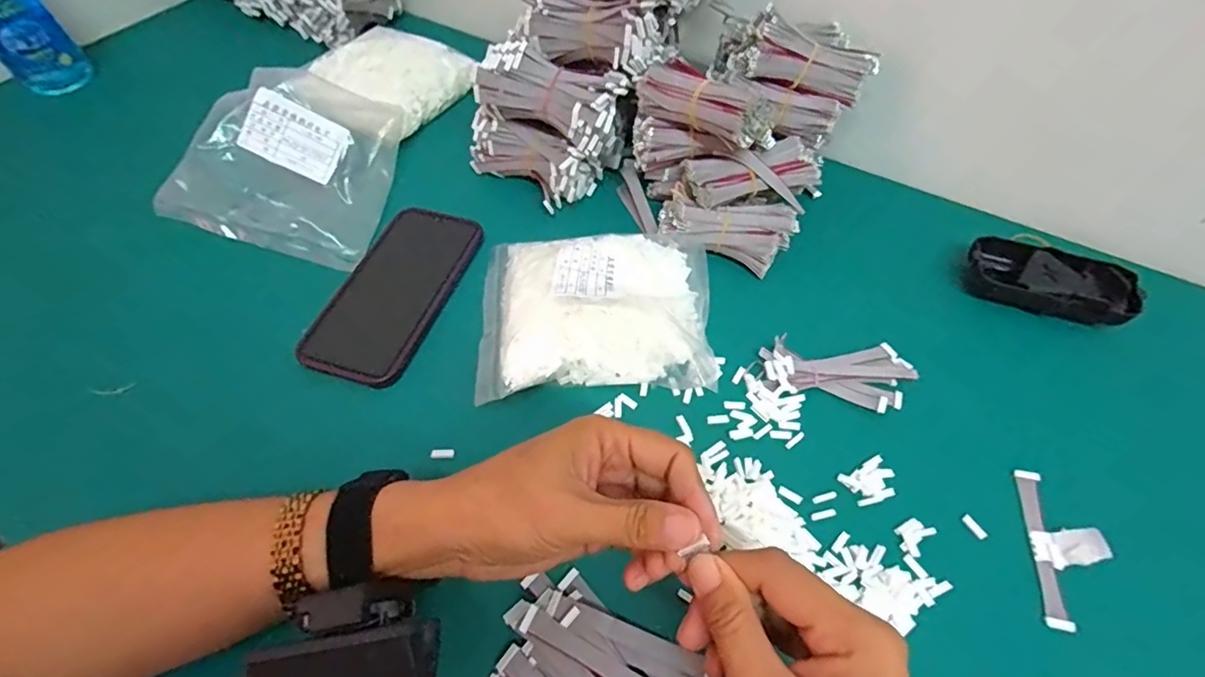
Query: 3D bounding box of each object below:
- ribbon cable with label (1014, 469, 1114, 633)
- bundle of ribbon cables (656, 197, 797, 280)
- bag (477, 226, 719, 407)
[{"bbox_3d":[0.263,0.117,0.306,0.033,0.006,0.087,-9,49,32],"label":"ribbon cable with label"},{"bbox_3d":[0.097,-0.084,0.429,0.105,0.038,0.046,10,56,7],"label":"bundle of ribbon cables"},{"bbox_3d":[-0.003,-0.026,0.386,0.168,0.042,0.141,-4,56,-3],"label":"bag"}]

